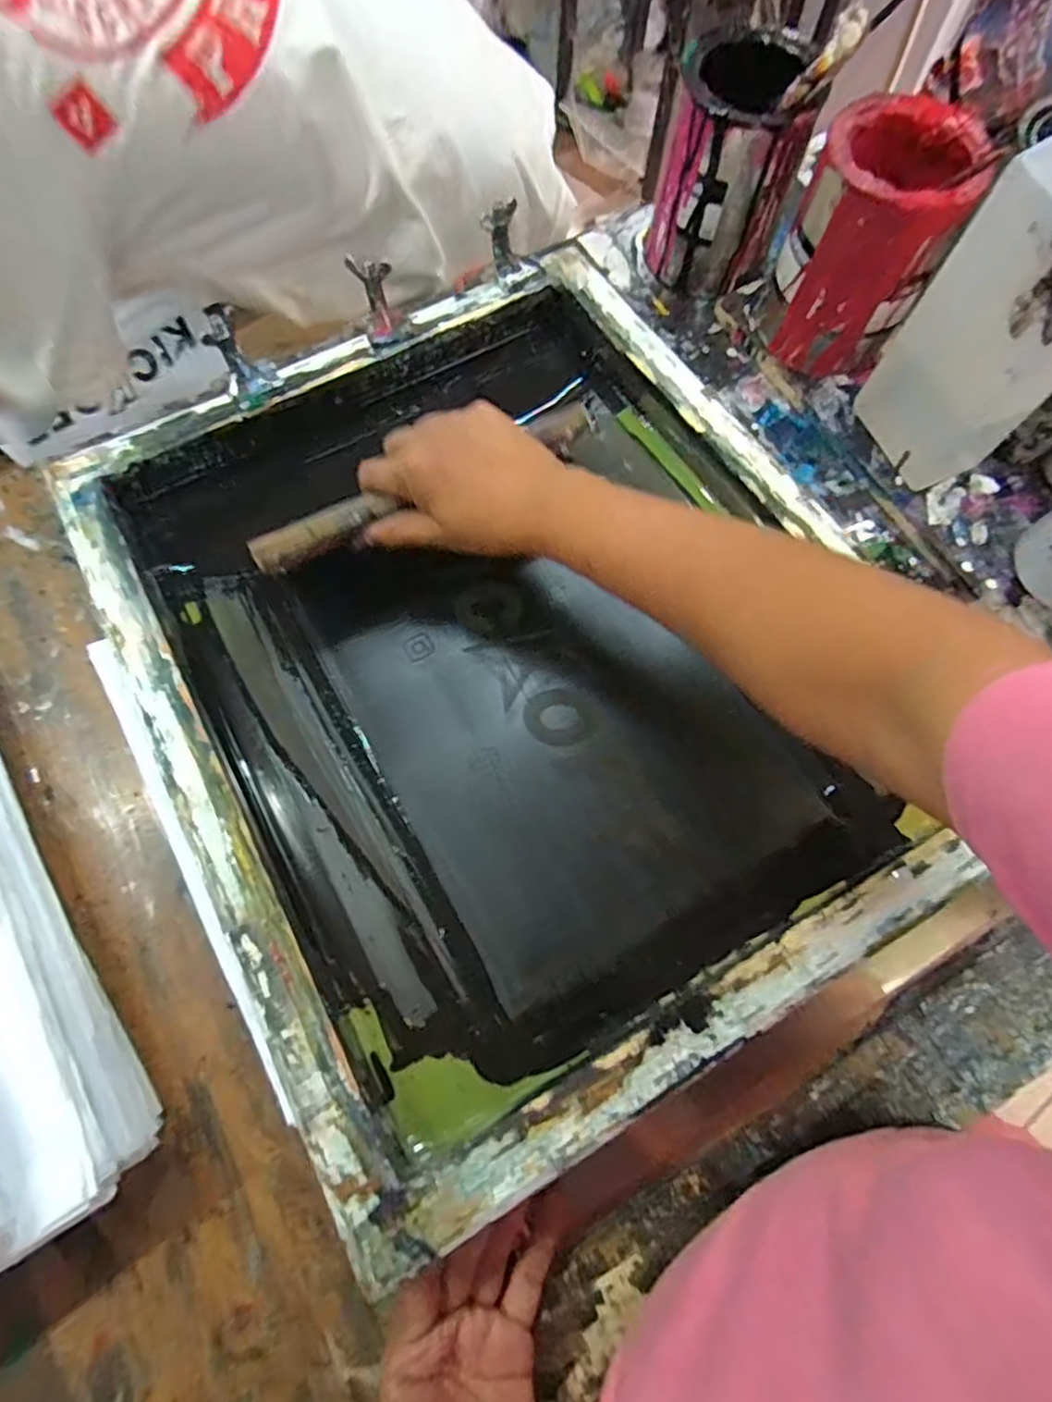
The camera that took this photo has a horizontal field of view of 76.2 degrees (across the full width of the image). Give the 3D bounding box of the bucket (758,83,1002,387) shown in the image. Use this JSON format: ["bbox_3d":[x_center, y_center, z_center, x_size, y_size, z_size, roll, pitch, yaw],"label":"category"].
[{"bbox_3d":[0.249,-0.340,0.507,0.105,0.142,0.099,0,72,0],"label":"bucket"}]

